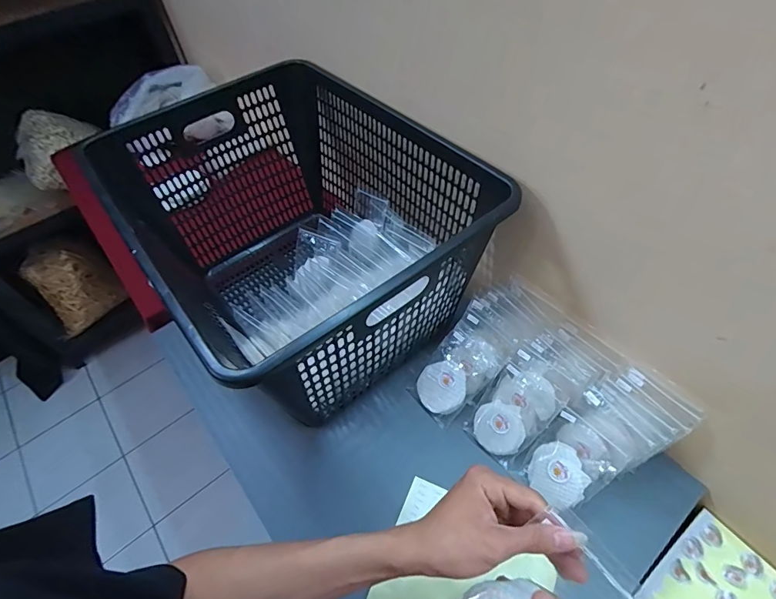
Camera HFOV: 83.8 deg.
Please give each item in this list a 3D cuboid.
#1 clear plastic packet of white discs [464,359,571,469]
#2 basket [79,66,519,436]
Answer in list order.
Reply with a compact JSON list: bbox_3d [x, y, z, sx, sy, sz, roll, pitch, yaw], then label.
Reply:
[{"bbox_3d":[0.180,0.169,0.632,0.094,0.018,0.132,36,98,27],"label":"clear plastic packet of white discs"},{"bbox_3d":[-0.144,-0.089,0.721,0.403,0.318,0.546,-35,58,-20],"label":"basket"}]

